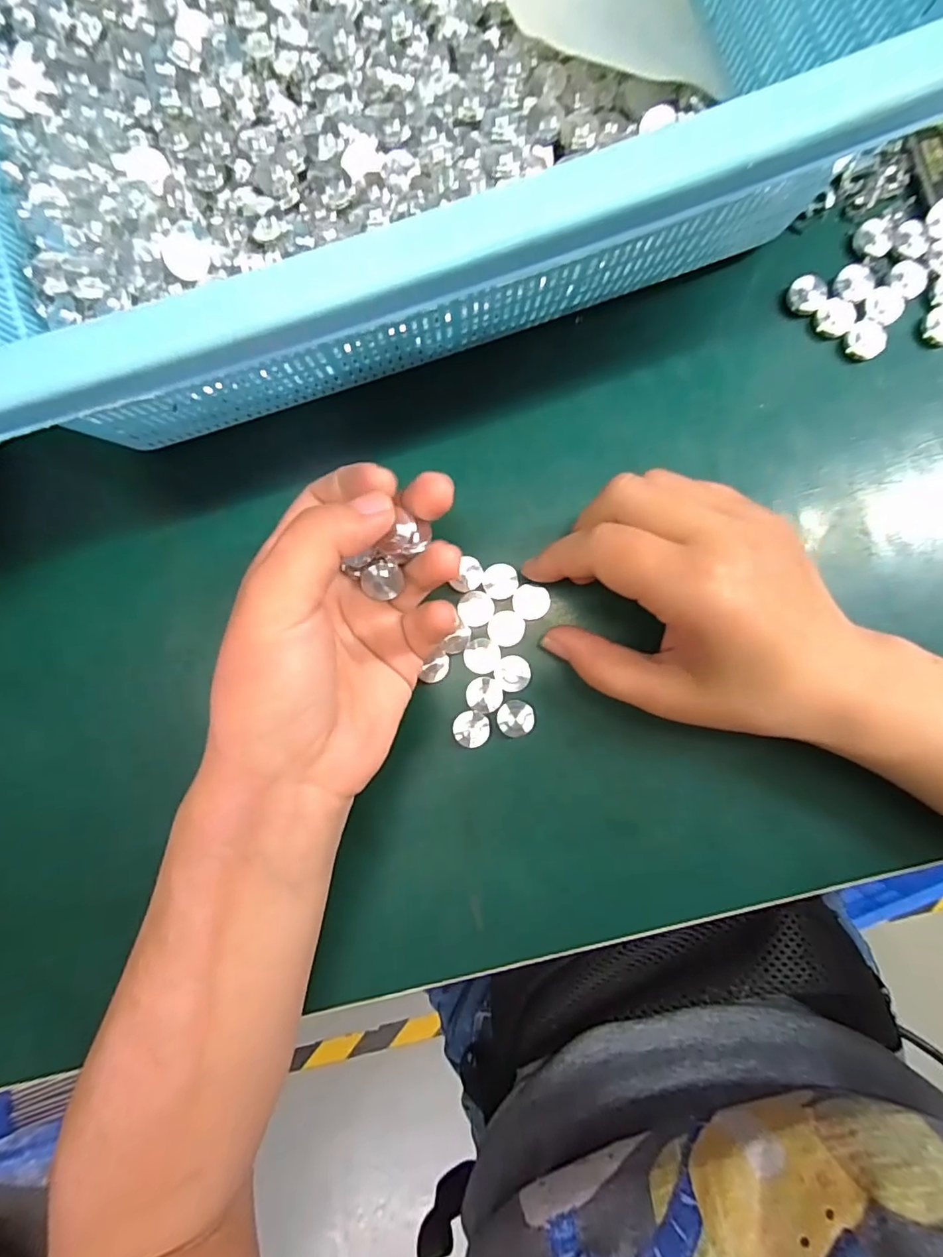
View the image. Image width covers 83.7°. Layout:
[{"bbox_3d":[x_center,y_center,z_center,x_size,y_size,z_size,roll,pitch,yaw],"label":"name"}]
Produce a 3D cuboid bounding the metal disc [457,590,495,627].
[{"bbox_3d":[0.002,-0.009,0.226,0.015,0.004,0.015,0,86,3],"label":"metal disc"}]

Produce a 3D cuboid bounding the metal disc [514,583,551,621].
[{"bbox_3d":[0.026,-0.012,0.224,0.015,0.004,0.015,0,86,3],"label":"metal disc"}]

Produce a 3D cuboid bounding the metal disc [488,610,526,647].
[{"bbox_3d":[0.015,0.000,0.225,0.015,0.004,0.015,0,86,3],"label":"metal disc"}]

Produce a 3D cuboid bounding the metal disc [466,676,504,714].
[{"bbox_3d":[0.006,0.028,0.222,0.015,0.004,0.015,0,86,3],"label":"metal disc"}]

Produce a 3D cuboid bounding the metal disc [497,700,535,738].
[{"bbox_3d":[0.019,0.039,0.222,0.015,0.004,0.016,0,86,3],"label":"metal disc"}]

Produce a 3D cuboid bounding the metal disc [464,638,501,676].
[{"bbox_3d":[0.004,0.012,0.224,0.015,0.004,0.015,0,86,3],"label":"metal disc"}]

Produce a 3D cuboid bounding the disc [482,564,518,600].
[{"bbox_3d":[0.013,-0.020,0.226,0.015,0.004,0.015,0,86,3],"label":"disc"}]

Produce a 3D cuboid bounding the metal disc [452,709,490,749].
[{"bbox_3d":[0.000,0.043,0.223,0.015,0.004,0.015,0,86,3],"label":"metal disc"}]

